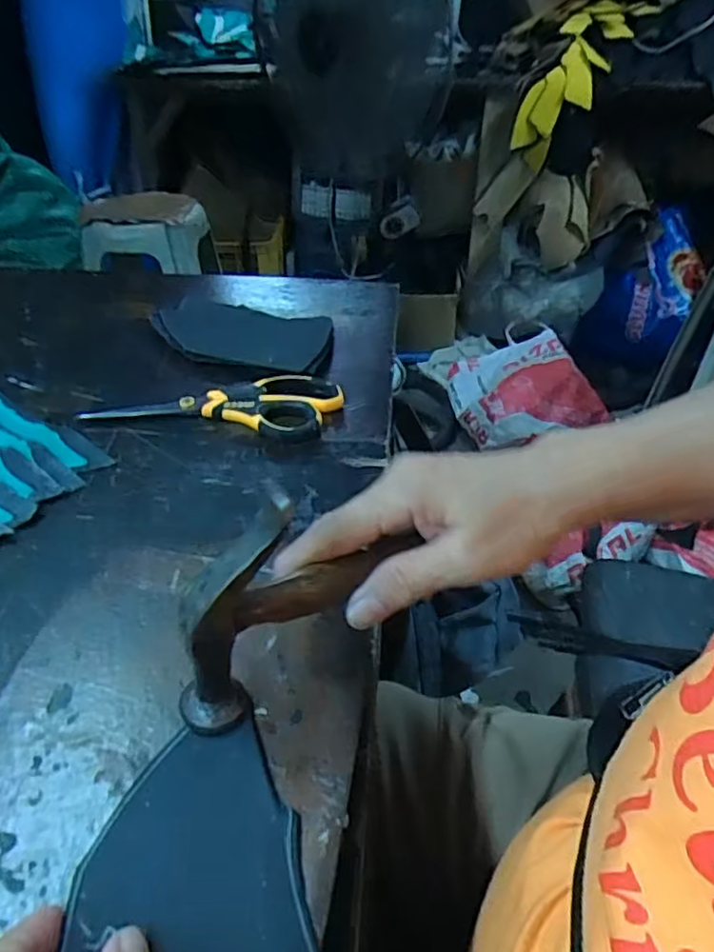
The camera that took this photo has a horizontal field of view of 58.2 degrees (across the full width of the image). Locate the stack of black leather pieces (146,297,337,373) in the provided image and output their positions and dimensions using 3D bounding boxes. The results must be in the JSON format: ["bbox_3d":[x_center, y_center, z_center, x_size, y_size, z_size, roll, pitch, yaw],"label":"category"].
[{"bbox_3d":[-0.107,-0.140,0.617,0.181,0.014,0.118,13,41,16],"label":"stack of black leather pieces"}]

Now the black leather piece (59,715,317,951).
[{"bbox_3d":[-0.058,0.154,0.221,0.083,0.006,0.137,-8,36,-16],"label":"black leather piece"}]

